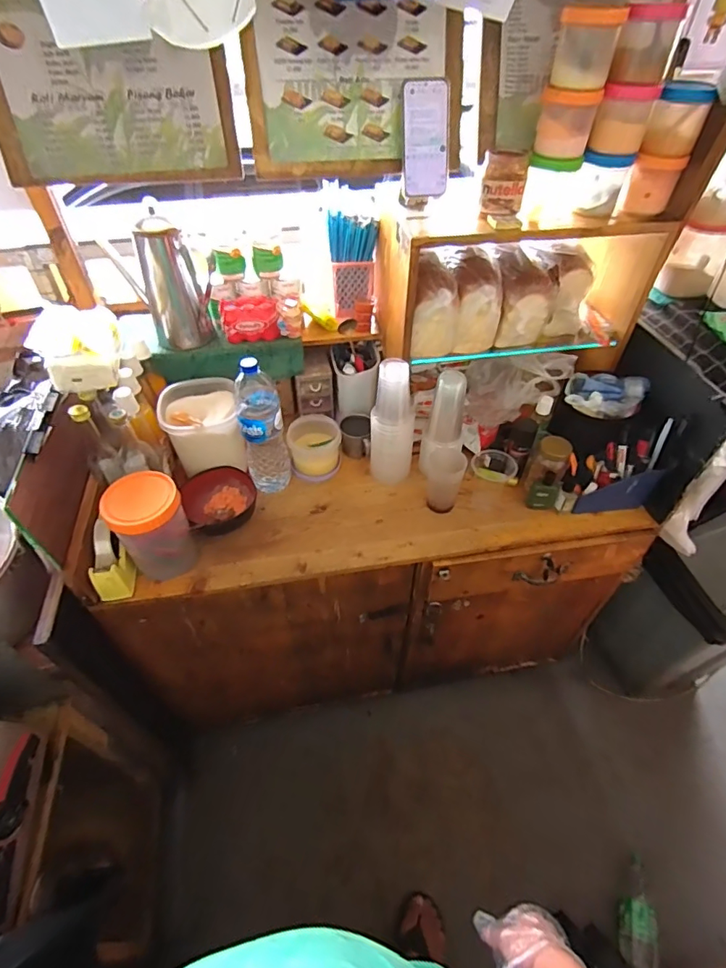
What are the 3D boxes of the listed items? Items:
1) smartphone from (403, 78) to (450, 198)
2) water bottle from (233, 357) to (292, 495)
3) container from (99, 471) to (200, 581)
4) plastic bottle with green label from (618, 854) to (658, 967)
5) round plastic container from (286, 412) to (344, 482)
[{"bbox_3d":[0.106,-0.576,0.808,0.077,0.160,0.013,-5,29,-5],"label":"smartphone"},{"bbox_3d":[-0.204,-0.108,0.983,0.089,0.307,0.074,-11,50,-10],"label":"water bottle"},{"bbox_3d":[-0.385,0.079,0.890,0.126,0.177,0.117,-28,55,-23],"label":"container"},{"bbox_3d":[0.667,1.061,1.159,0.083,0.055,0.269,12,50,9],"label":"plastic bottle with green label"},{"bbox_3d":[-0.108,-0.085,1.099,0.114,0.102,0.113,0,49,0],"label":"round plastic container"}]

